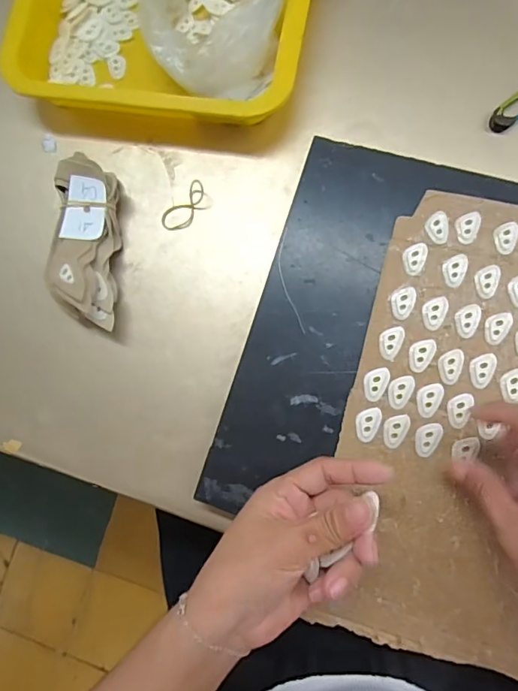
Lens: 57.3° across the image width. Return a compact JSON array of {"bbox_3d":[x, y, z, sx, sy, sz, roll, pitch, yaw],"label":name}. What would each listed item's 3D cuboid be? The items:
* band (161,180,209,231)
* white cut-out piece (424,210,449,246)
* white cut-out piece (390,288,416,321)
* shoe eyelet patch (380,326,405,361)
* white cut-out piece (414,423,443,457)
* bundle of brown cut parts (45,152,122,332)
[{"bbox_3d":[-0.064,-0.118,0.408,0.048,0.011,0.023,-37,80,1],"label":"band"},{"bbox_3d":[0.134,-0.089,0.357,0.016,0.004,0.025,-1,83,7],"label":"white cut-out piece"},{"bbox_3d":[0.107,-0.032,0.352,0.017,0.004,0.025,13,85,8],"label":"white cut-out piece"},{"bbox_3d":[0.098,-0.003,0.350,0.015,0.004,0.026,21,86,9],"label":"shoe eyelet patch"},{"bbox_3d":[0.121,0.067,0.338,0.017,0.004,0.026,27,87,9],"label":"white cut-out piece"},{"bbox_3d":[-0.151,-0.086,0.401,0.058,0.043,0.146,-3,83,6],"label":"bundle of brown cut parts"}]

